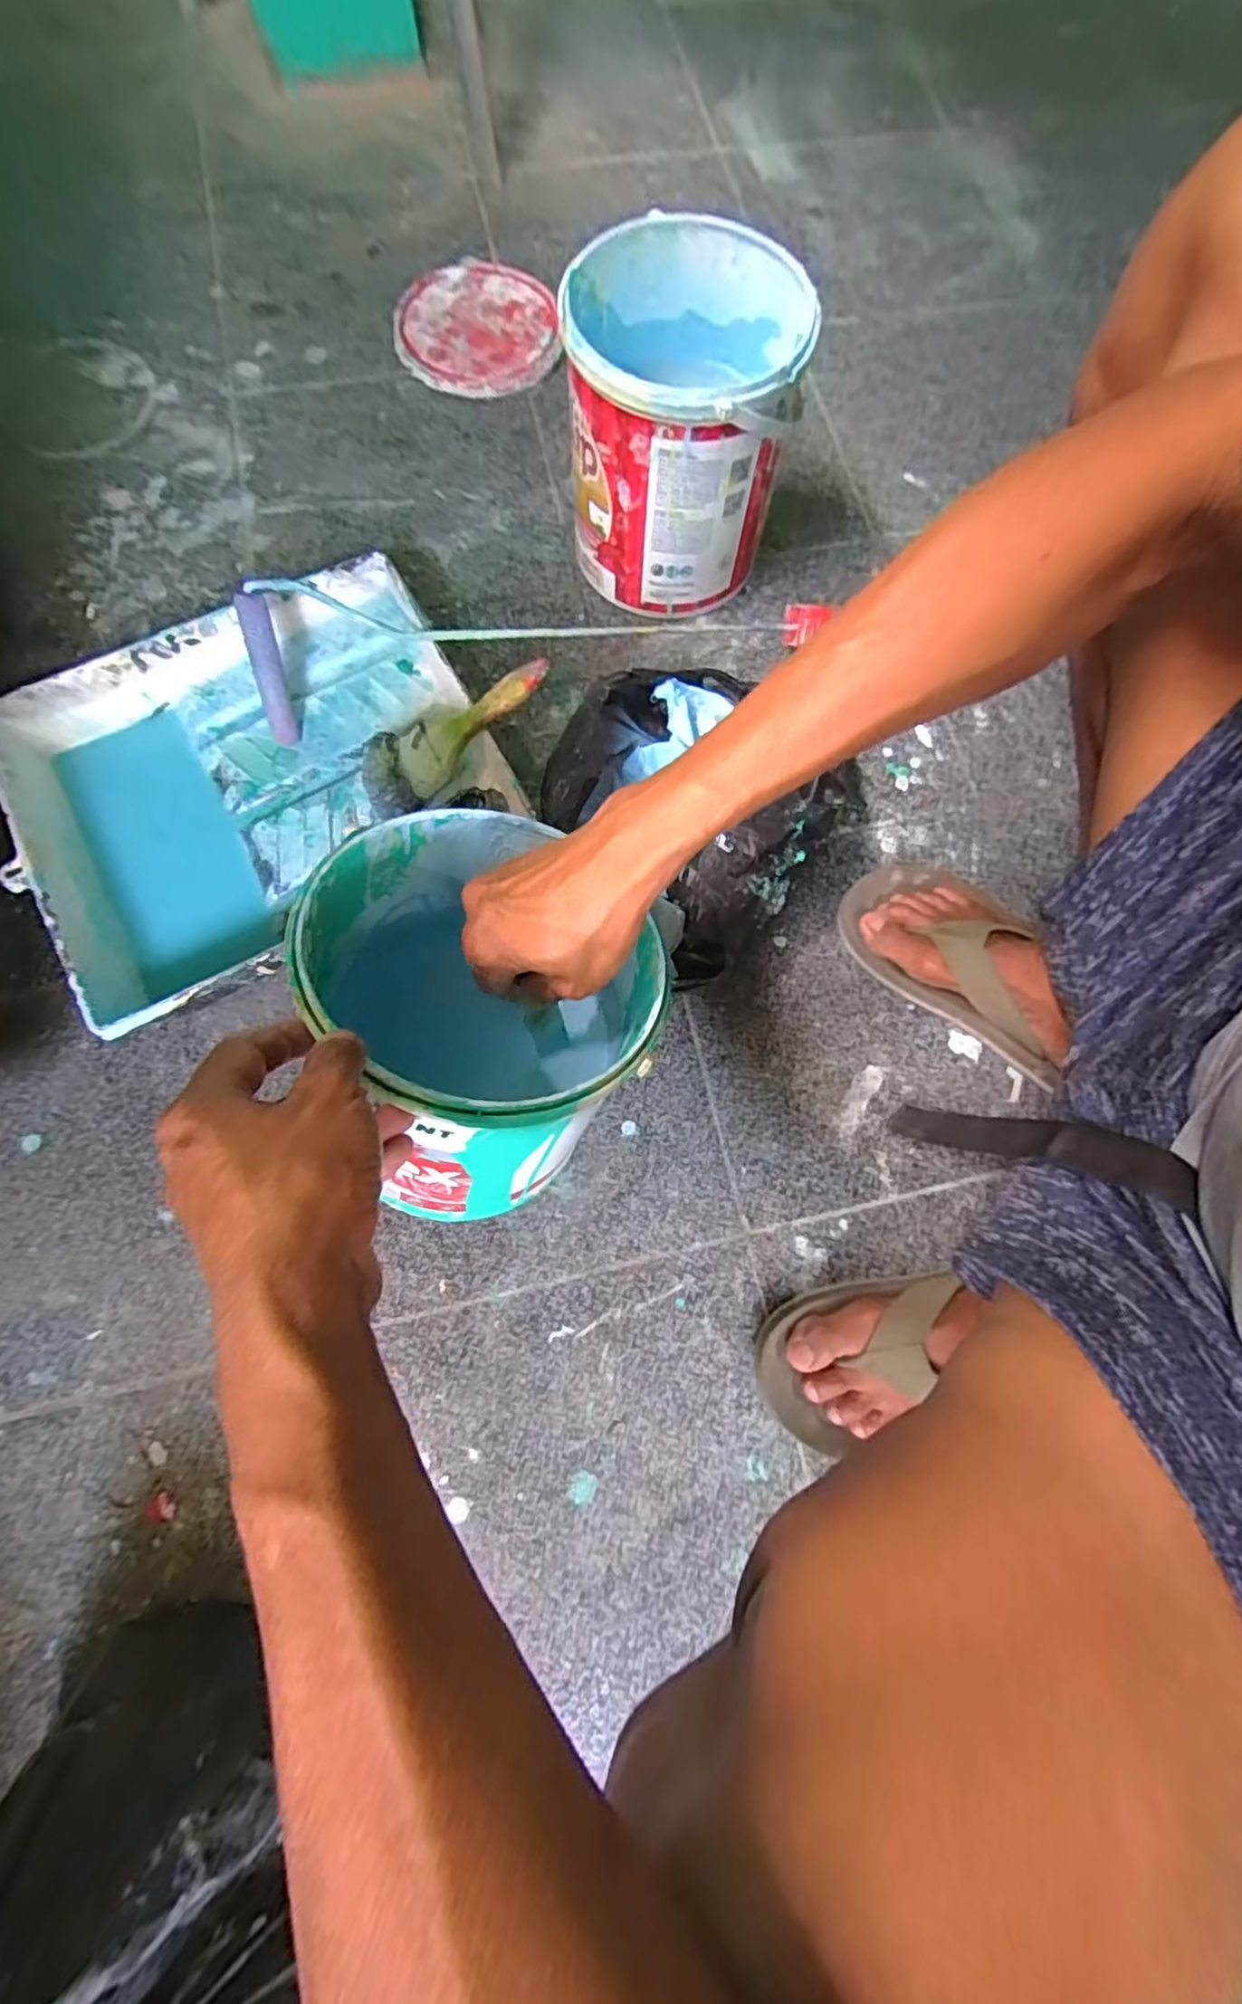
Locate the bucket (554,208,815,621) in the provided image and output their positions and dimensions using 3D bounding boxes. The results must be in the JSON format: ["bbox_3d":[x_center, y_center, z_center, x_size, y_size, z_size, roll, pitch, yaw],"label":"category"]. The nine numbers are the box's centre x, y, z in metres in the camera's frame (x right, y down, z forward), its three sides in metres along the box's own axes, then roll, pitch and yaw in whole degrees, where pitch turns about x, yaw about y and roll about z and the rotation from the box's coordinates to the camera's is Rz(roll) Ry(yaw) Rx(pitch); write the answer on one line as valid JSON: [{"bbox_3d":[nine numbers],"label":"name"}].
[{"bbox_3d":[0.046,-0.471,0.550,0.169,0.188,0.175,0,76,-1],"label":"bucket"}]

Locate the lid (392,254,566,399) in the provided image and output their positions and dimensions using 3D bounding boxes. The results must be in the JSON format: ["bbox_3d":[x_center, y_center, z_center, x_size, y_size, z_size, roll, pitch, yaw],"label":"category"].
[{"bbox_3d":[-0.154,-0.733,0.702,0.169,0.017,0.183,0,76,-1],"label":"lid"}]

